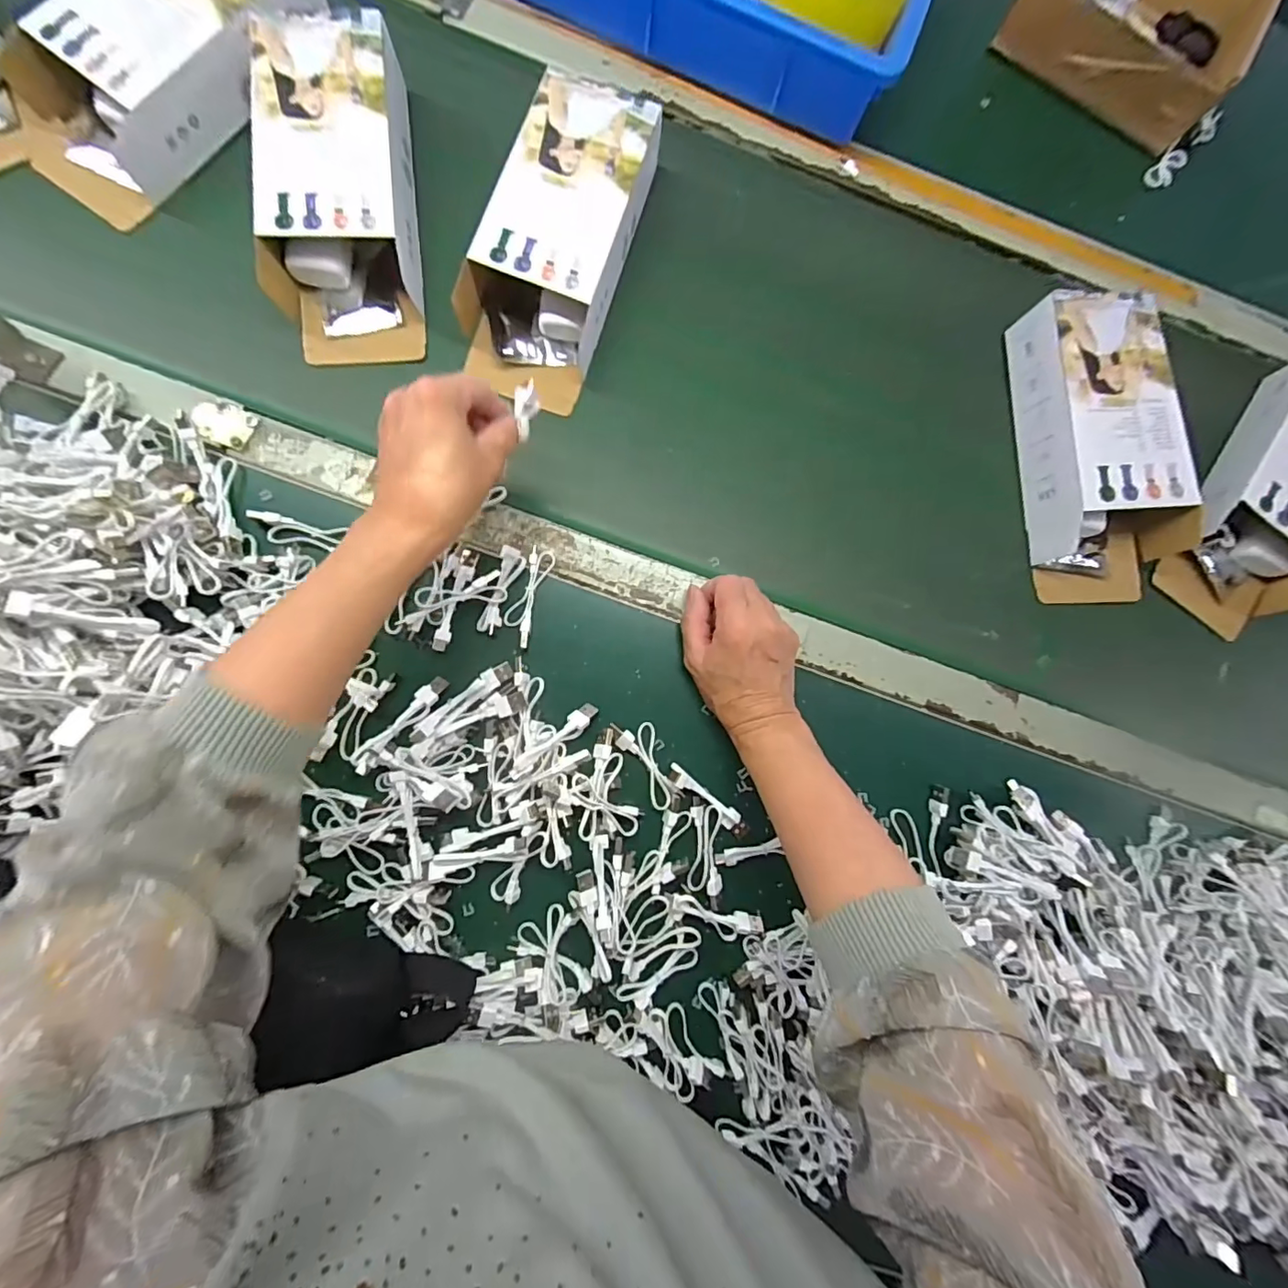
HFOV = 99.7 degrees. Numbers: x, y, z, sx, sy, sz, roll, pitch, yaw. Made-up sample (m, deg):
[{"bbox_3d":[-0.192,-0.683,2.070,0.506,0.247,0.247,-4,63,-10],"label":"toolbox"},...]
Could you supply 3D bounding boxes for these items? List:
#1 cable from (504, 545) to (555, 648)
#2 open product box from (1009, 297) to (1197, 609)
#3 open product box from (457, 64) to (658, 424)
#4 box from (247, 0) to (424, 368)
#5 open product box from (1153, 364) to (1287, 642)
[{"bbox_3d":[-0.089,-0.037,0.416,0.023,0.010,0.078,16,81,-4],"label":"cable"},{"bbox_3d":[0.394,-0.167,0.464,0.108,0.060,0.253,-3,83,-7],"label":"open product box"},{"bbox_3d":[-0.071,-0.327,0.441,0.114,0.051,0.247,19,81,-3],"label":"open product box"},{"bbox_3d":[-0.236,-0.355,0.425,0.108,0.058,0.252,-2,96,-6],"label":"box"},{"bbox_3d":[0.567,-0.139,0.480,0.108,0.058,0.270,35,80,-1],"label":"open product box"}]

